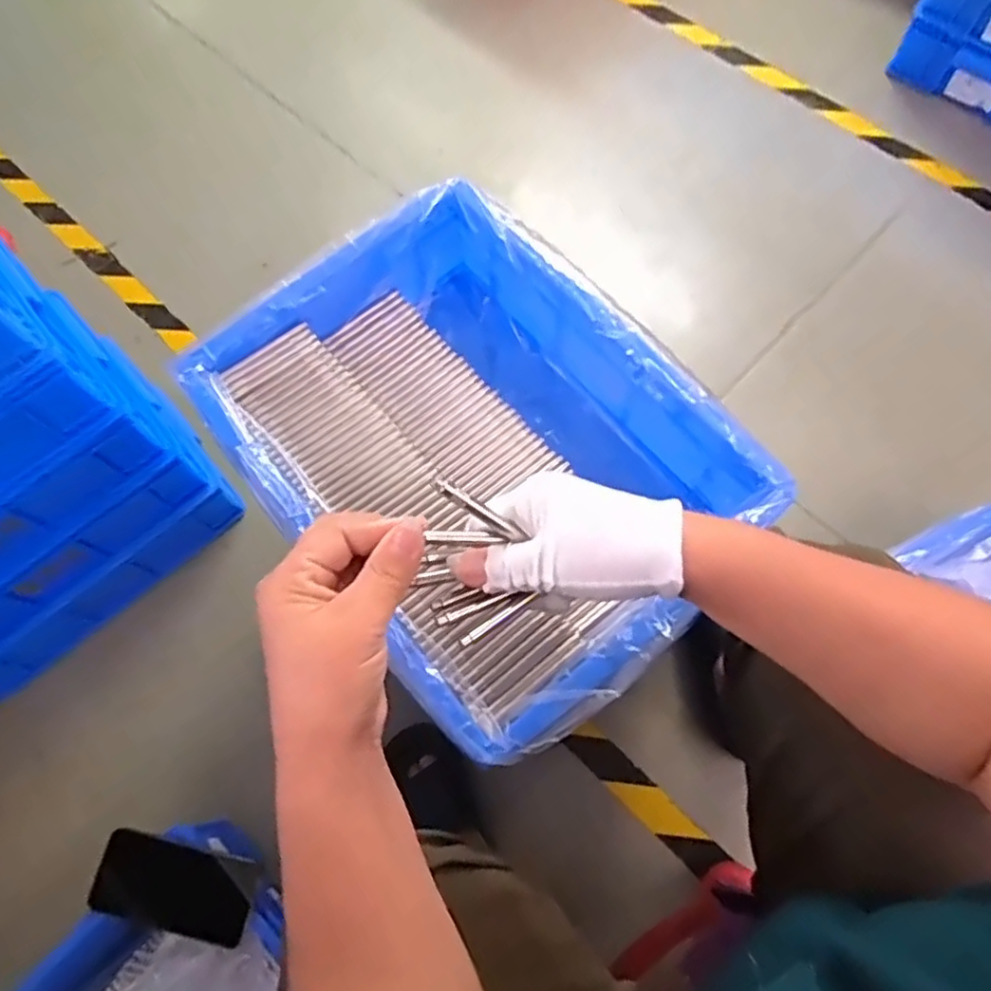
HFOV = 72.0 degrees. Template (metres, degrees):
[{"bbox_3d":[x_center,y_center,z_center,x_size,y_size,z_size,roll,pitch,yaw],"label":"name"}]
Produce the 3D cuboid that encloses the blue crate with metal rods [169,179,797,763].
[{"bbox_3d":[-0.016,-0.031,0.575,0.301,0.126,0.416,-39,73,-12],"label":"blue crate with metal rods"}]

